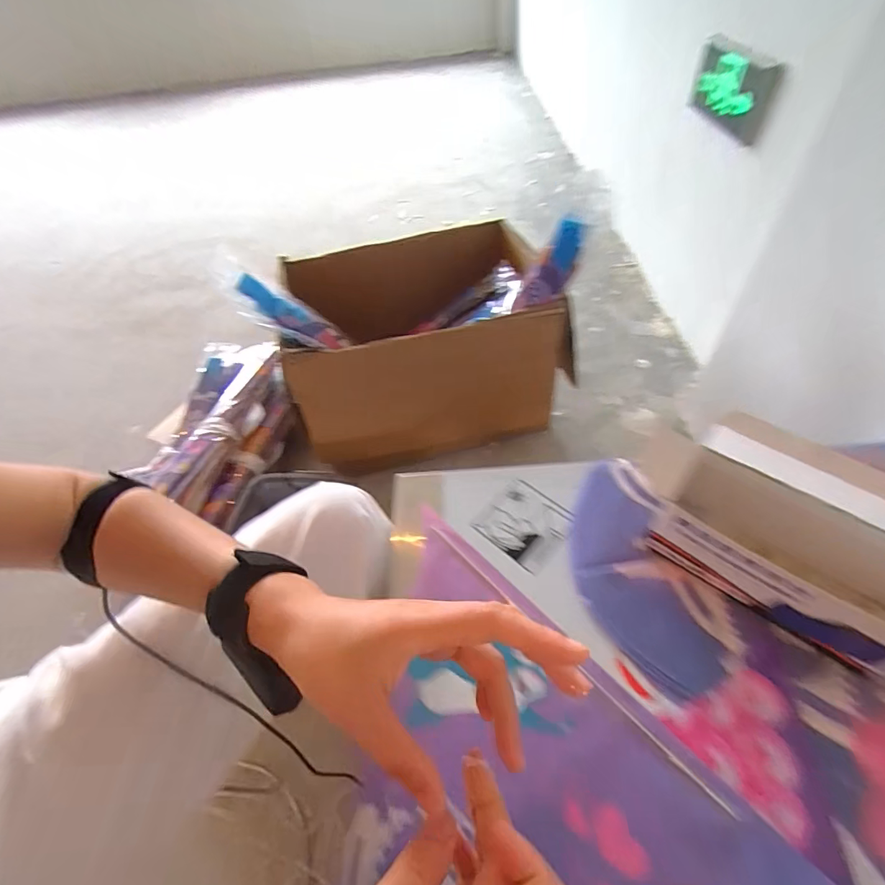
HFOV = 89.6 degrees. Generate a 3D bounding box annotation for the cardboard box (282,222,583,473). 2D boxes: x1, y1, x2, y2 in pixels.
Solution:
[{"bbox_3d":[-0.063,-0.261,1.129,0.565,0.316,0.563,-10,50,-2],"label":"cardboard box"}]

